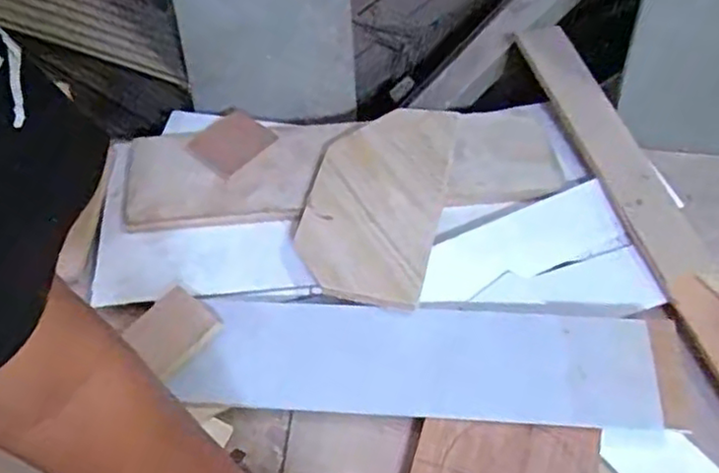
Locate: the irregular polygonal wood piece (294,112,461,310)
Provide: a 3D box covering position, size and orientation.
[{"bbox_3d":[0.020,-0.046,0.709,0.138,0.020,0.247,8,58,17],"label":"irregular polygonal wood piece"}]

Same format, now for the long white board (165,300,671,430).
[{"bbox_3d":[0.052,0.117,0.624,0.409,0.010,0.104,2,67,6],"label":"long white board"}]

